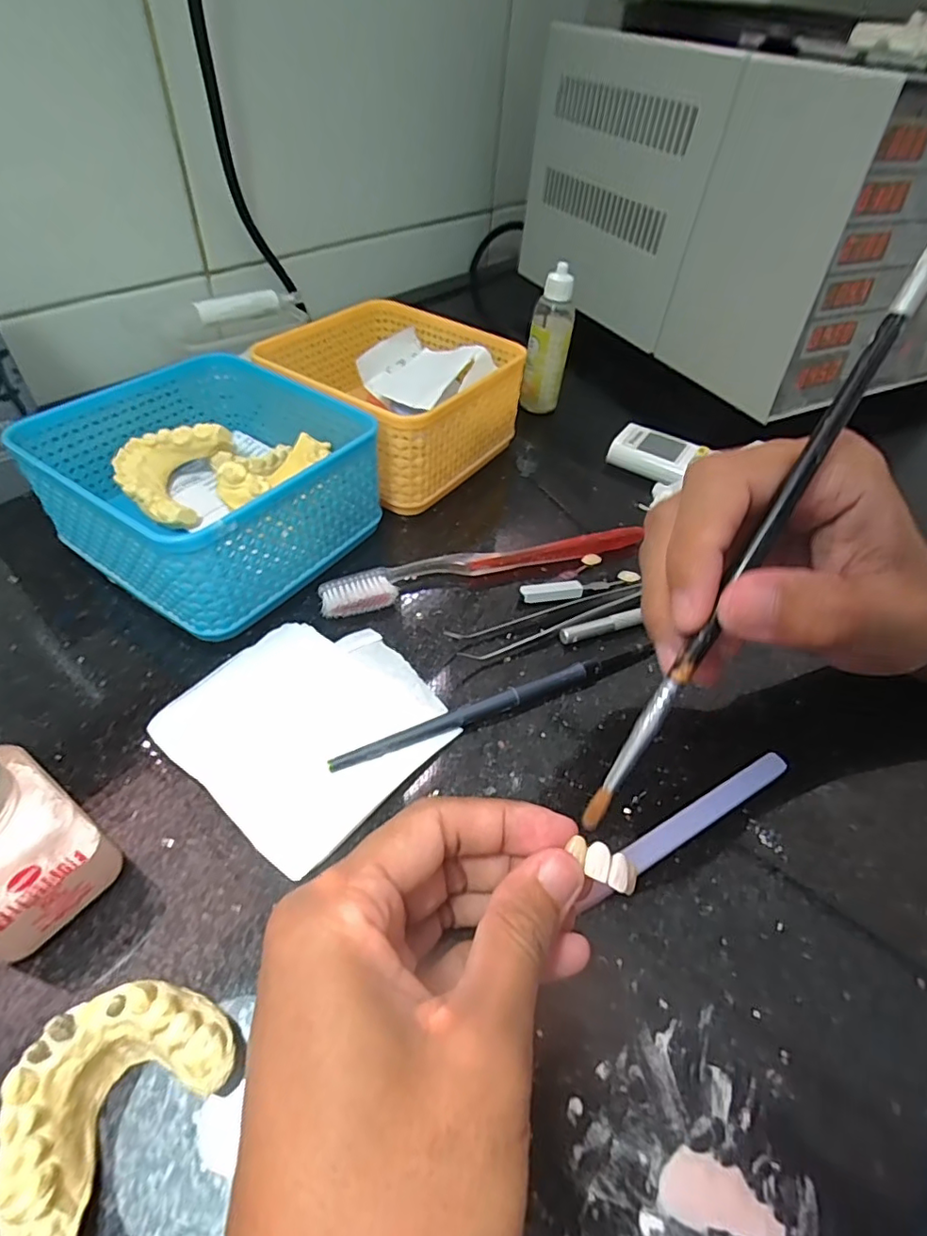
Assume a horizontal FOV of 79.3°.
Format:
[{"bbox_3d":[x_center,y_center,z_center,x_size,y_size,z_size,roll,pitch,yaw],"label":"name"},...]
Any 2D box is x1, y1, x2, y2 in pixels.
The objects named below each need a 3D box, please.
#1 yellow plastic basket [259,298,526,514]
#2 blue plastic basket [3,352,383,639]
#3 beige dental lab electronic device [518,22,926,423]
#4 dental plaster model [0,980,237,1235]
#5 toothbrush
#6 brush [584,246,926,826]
[{"bbox_3d":[-0.045,-0.144,0.361,0.128,0.056,0.127,29,52,19],"label":"yellow plastic basket"},{"bbox_3d":[-0.128,-0.070,0.292,0.130,0.063,0.130,27,51,17],"label":"blue plastic basket"},{"bbox_3d":[0.306,-0.403,0.545,0.407,0.205,0.375,-23,54,-24],"label":"beige dental lab electronic device"},{"bbox_3d":[-0.092,0.123,0.146,0.038,0.025,0.054,36,54,24],"label":"dental plaster model"},{"bbox_3d":[0.015,-0.031,0.302,0.184,0.009,0.021,-12,50,-16],"label":"toothbrush"},{"bbox_3d":[0.081,-0.019,0.156,0.007,0.186,0.005,31,9,20],"label":"brush"}]

